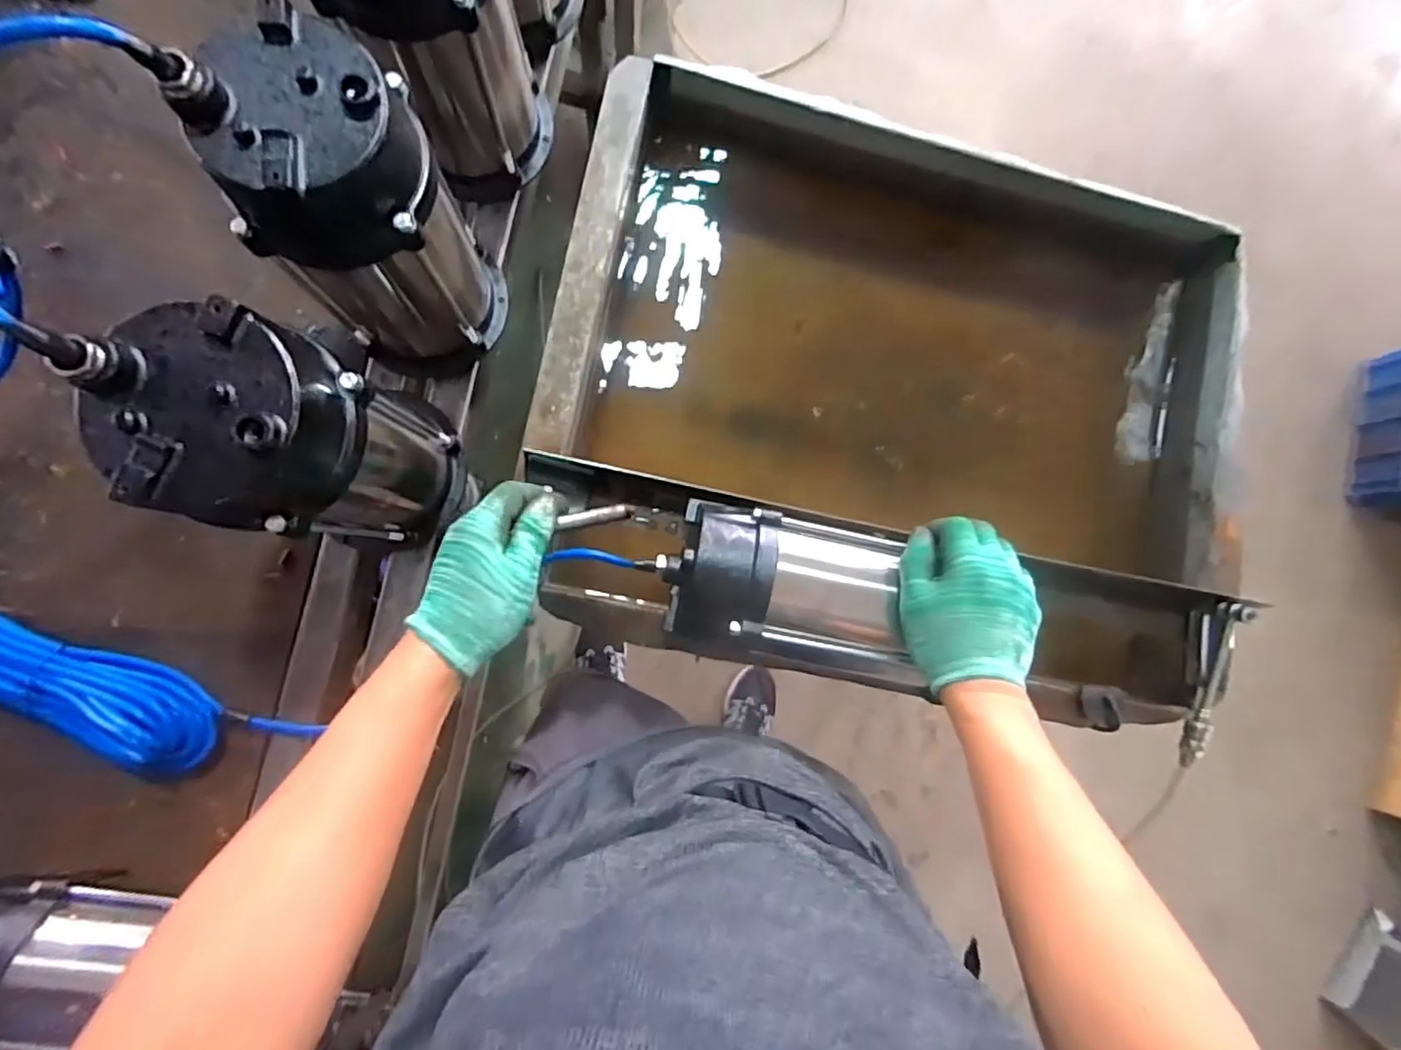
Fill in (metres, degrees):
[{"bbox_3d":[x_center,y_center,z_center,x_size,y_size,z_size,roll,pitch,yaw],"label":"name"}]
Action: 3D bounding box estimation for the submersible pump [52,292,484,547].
[{"bbox_3d":[-0.268,-0.054,0.451,0.126,0.263,0.122,14,84,-6],"label":"submersible pump"}]

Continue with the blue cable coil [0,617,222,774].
[{"bbox_3d":[-0.572,0.101,0.502,0.367,0.069,0.064,25,83,-4],"label":"blue cable coil"}]

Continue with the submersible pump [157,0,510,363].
[{"bbox_3d":[-0.236,-0.218,0.466,0.124,0.266,0.117,1,86,-7],"label":"submersible pump"}]

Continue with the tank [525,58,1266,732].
[{"bbox_3d":[0.212,-0.133,0.747,0.753,0.223,0.598,12,84,-6],"label":"tank"}]

